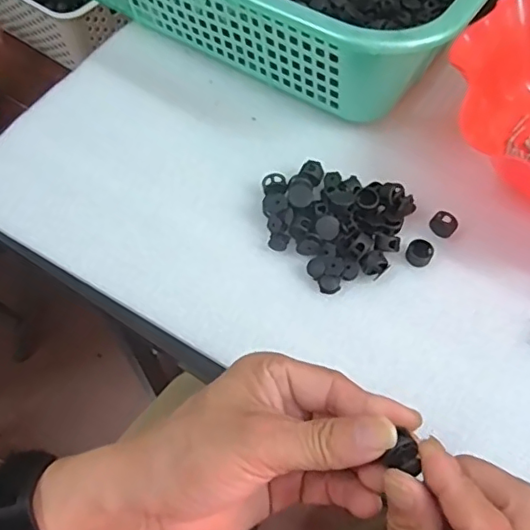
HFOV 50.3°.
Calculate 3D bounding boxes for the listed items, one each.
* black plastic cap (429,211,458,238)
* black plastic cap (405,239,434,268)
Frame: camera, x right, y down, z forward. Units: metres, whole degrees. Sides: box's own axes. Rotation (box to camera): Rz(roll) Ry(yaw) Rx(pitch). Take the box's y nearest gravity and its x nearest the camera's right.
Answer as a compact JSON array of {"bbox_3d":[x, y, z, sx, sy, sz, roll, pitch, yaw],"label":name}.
[{"bbox_3d":[0.122,-0.027,0.385,0.017,0.015,0.013,33,67,17],"label":"black plastic cap"},{"bbox_3d":[0.103,-0.008,0.378,0.017,0.008,0.017,0,62,1],"label":"black plastic cap"}]

